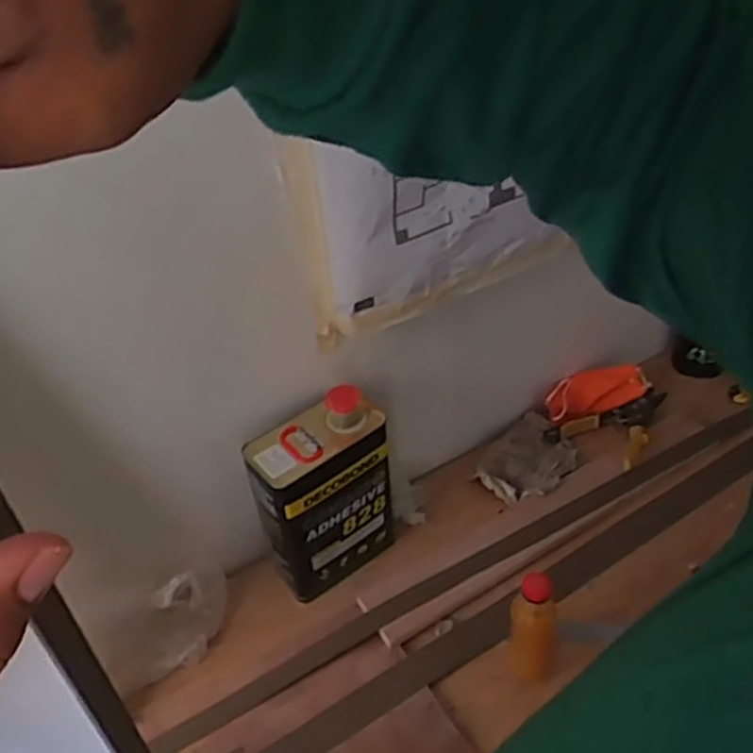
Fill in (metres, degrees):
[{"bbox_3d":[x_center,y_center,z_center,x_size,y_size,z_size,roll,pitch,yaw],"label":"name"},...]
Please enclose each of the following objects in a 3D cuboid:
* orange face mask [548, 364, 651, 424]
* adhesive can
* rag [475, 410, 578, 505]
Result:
[{"bbox_3d":[0.355,0.031,1.174,0.175,0.054,0.047,-15,42,-11],"label":"orange face mask"},{"bbox_3d":[-0.067,0.147,0.943,0.172,0.255,0.097,-30,47,-26],"label":"adhesive can"},{"bbox_3d":[0.235,0.127,1.112,0.116,0.020,0.168,28,51,32],"label":"rag"}]

